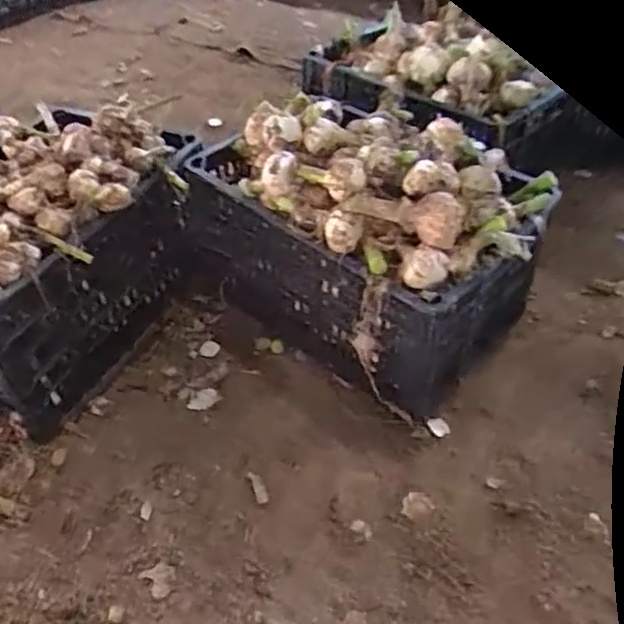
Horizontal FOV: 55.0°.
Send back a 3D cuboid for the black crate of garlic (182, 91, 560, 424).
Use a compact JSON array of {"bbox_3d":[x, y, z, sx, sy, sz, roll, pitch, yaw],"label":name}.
[{"bbox_3d":[0.072,-0.119,0.837,0.311,0.288,0.437,-36,54,-27],"label":"black crate of garlic"}]

